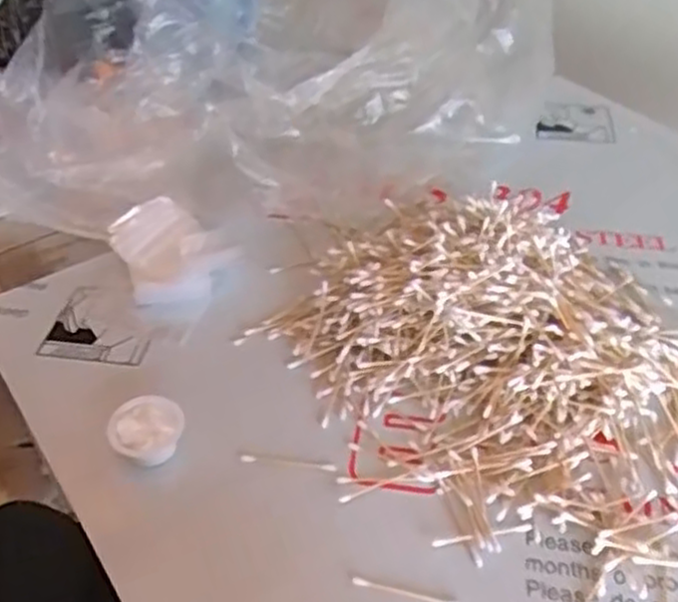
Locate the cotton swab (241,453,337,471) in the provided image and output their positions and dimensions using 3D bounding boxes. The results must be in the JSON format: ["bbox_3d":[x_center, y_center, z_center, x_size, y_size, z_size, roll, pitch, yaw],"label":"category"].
[{"bbox_3d":[-0.038,0.120,0.564,0.071,0.004,0.007,5,42,8],"label":"cotton swab"}]

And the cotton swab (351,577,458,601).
[{"bbox_3d":[0.044,0.189,0.491,0.071,0.004,0.007,9,42,11],"label":"cotton swab"}]

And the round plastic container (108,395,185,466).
[{"bbox_3d":[-0.144,0.097,0.569,0.052,0.026,0.052,-1,41,1],"label":"round plastic container"}]

